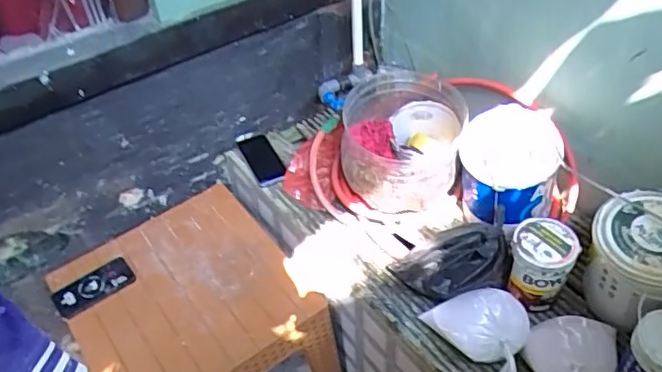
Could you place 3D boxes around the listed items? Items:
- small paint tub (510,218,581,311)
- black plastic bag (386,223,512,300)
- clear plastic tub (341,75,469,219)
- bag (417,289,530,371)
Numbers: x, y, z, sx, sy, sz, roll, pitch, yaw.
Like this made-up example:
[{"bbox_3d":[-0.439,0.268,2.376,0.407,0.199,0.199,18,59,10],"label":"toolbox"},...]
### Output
[{"bbox_3d":[0.375,0.141,1.074,0.103,0.146,0.099,-2,45,2],"label":"small paint tub"},{"bbox_3d":[0.225,0.147,1.093,0.221,0.153,0.106,2,46,5],"label":"black plastic bag"},{"bbox_3d":[0.146,-0.093,1.238,0.233,0.173,0.249,-2,45,2],"label":"clear plastic tub"},{"bbox_3d":[0.253,0.290,0.983,0.165,0.103,0.239,-3,45,0],"label":"bag"}]

